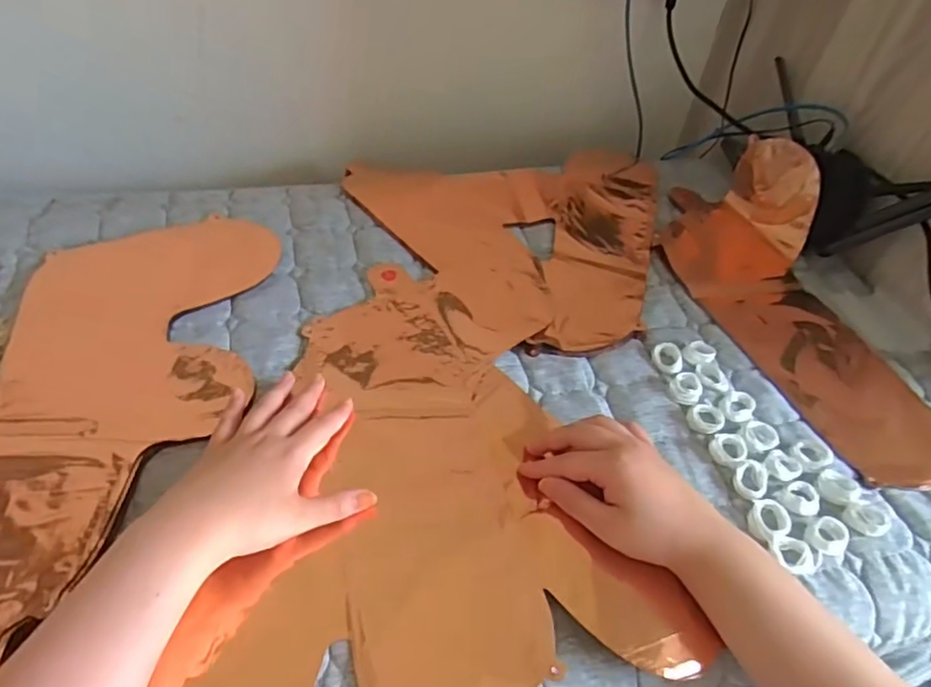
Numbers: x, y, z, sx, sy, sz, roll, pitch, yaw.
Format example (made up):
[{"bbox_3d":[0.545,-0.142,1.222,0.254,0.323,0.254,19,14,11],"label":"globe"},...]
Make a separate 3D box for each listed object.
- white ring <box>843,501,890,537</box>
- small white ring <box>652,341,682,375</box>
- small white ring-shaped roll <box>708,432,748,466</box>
[{"bbox_3d":[0.315,0.137,0.473,0.028,0.010,0.028,3,49,-4],"label":"white ring"},{"bbox_3d":[0.191,0.013,0.572,0.028,0.010,0.032,16,49,7],"label":"small white ring"},{"bbox_3d":[0.222,0.087,0.508,0.034,0.009,0.028,-33,60,-30],"label":"small white ring-shaped roll"}]

